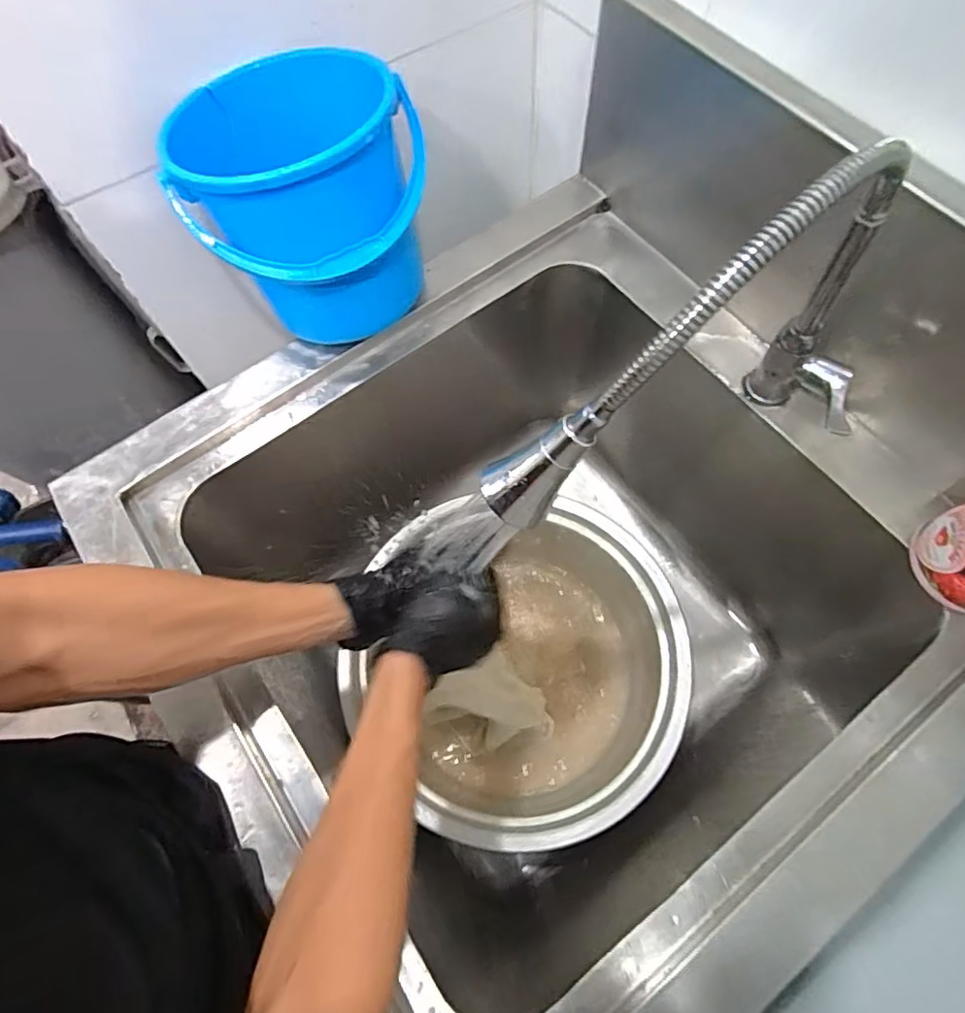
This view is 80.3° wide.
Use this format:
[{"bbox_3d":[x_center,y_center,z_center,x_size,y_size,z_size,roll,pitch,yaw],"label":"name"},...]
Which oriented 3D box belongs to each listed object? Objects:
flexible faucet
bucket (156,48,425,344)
[{"bbox_3d":[0.155,-0.085,0.385,0.339,0.257,0.084,-30,69,-10],"label":"flexible faucet"},{"bbox_3d":[-0.150,-0.270,0.526,0.194,0.188,0.194,-1,67,1],"label":"bucket"}]

